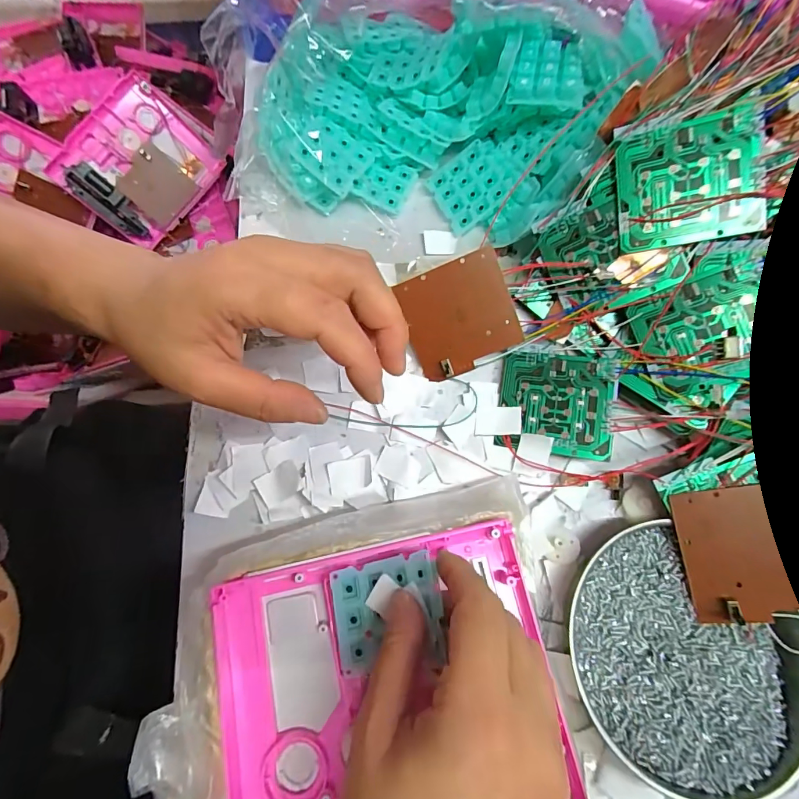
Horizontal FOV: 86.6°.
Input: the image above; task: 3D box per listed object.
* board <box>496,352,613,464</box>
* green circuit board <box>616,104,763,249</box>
[{"bbox_3d":[0.104,0.003,0.284,0.071,0.004,0.066,6,80,20],"label":"board"},{"bbox_3d":[0.168,-0.127,0.249,0.070,0.004,0.065,-3,99,22],"label":"green circuit board"}]

